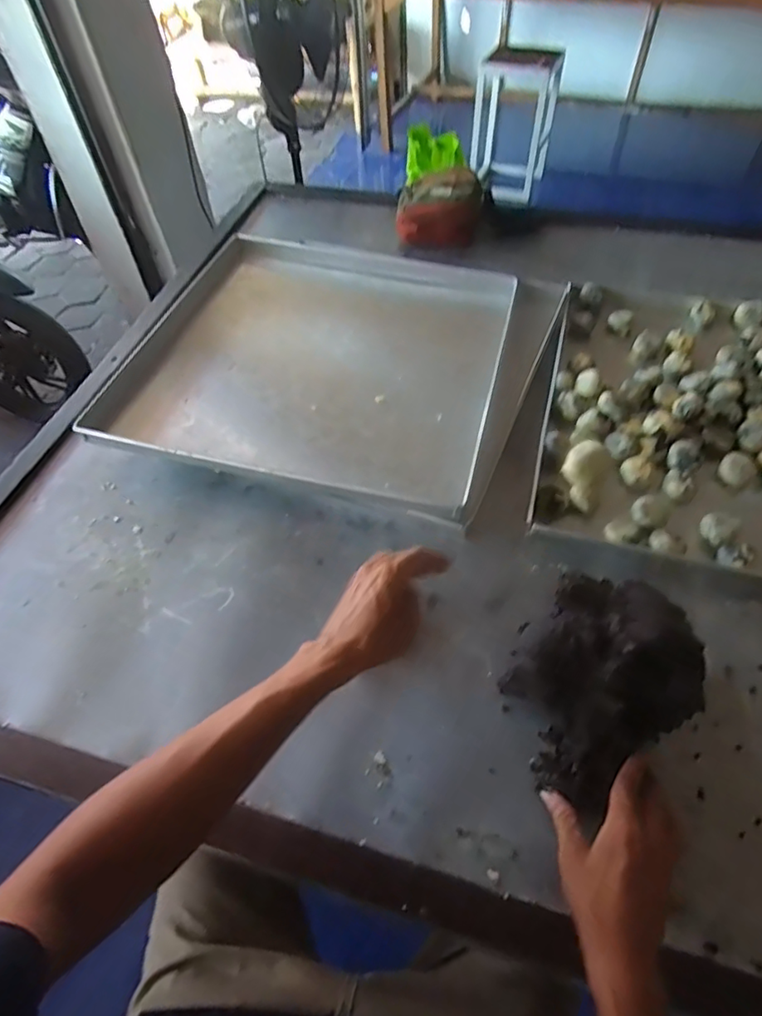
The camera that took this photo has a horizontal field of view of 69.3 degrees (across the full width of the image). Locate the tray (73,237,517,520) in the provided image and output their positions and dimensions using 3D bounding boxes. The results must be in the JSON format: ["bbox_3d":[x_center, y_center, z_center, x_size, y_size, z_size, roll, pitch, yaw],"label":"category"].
[{"bbox_3d":[-0.089,-0.233,0.825,0.533,0.047,0.507,11,56,11],"label":"tray"}]

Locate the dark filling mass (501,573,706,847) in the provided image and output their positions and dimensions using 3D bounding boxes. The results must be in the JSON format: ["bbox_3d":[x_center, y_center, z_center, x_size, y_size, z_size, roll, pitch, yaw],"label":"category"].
[{"bbox_3d":[0.198,0.149,0.491,0.194,0.108,0.139,-40,62,-22],"label":"dark filling mass"}]

